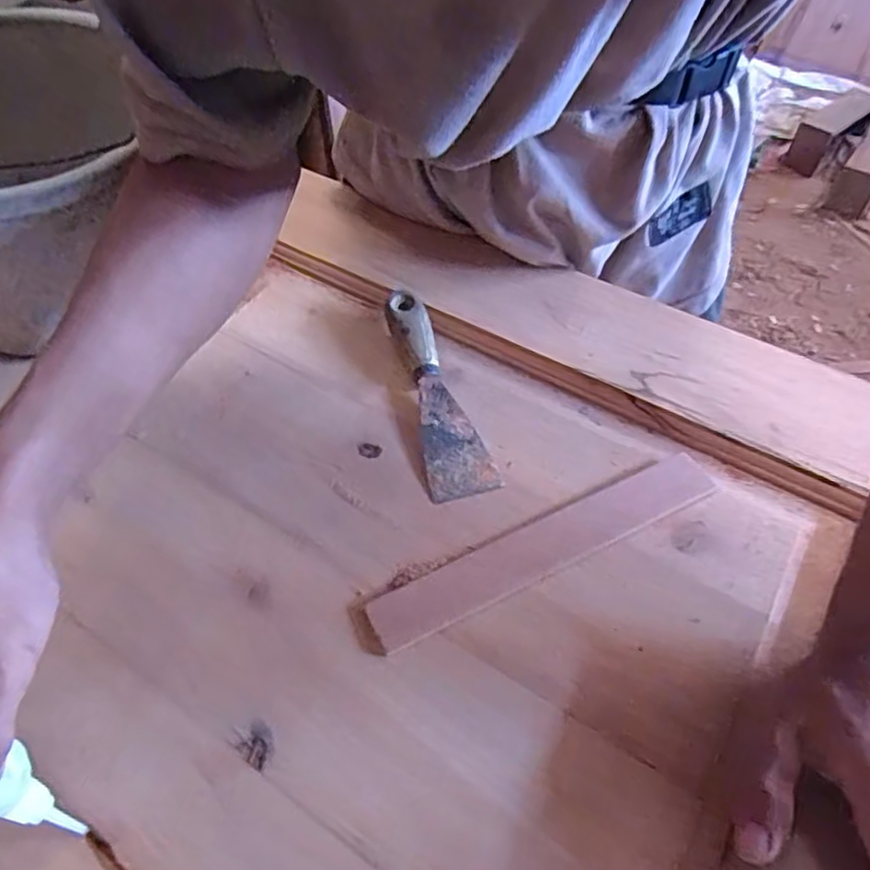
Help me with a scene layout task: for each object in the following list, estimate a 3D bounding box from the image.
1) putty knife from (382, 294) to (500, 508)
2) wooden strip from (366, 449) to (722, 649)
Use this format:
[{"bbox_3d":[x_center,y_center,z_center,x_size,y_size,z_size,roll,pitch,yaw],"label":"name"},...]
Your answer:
[{"bbox_3d":[0.000,-0.034,0.457,0.046,0.024,0.170,-12,54,-8],"label":"putty knife"},{"bbox_3d":[0.069,0.066,0.393,0.230,0.004,0.033,-23,56,-16],"label":"wooden strip"}]

